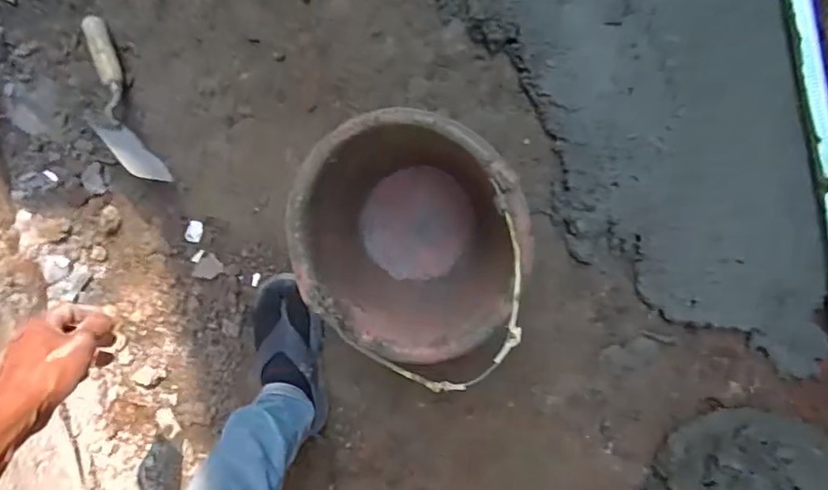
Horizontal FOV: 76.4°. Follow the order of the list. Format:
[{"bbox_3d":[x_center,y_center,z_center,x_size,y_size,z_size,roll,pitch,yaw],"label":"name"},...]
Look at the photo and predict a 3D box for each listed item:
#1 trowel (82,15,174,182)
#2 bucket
[{"bbox_3d":[-0.473,-0.224,0.834,0.055,0.068,0.271,-21,93,9],"label":"trowel"},{"bbox_3d":[0.004,-0.015,0.686,0.286,0.271,0.273,1,97,7],"label":"bucket"}]

